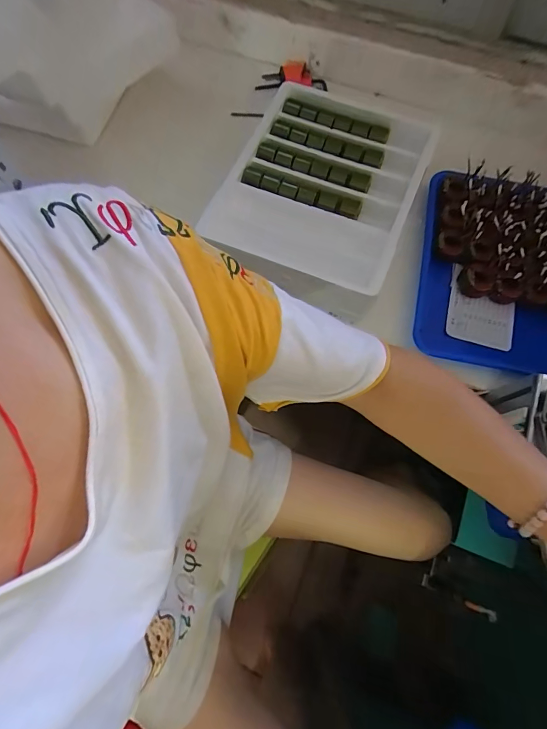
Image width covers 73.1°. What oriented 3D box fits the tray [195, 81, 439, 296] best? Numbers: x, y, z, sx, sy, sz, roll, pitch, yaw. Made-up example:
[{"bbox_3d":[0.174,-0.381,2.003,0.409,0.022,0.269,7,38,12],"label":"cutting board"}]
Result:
[{"bbox_3d":[0.071,-0.270,0.545,0.277,0.057,0.337,25,73,9],"label":"tray"}]

